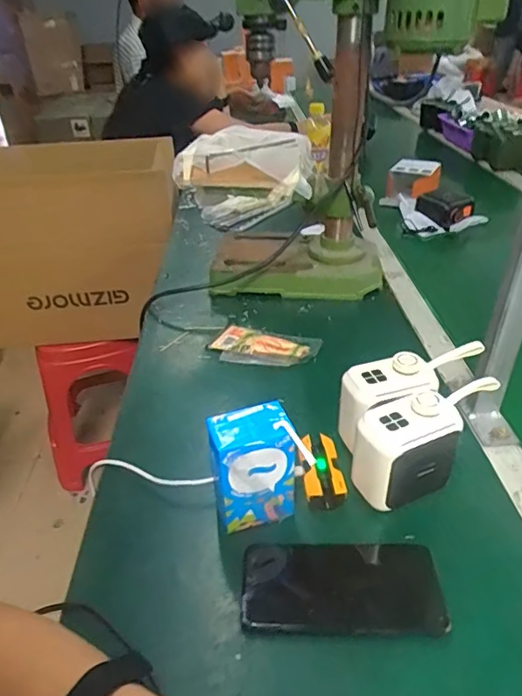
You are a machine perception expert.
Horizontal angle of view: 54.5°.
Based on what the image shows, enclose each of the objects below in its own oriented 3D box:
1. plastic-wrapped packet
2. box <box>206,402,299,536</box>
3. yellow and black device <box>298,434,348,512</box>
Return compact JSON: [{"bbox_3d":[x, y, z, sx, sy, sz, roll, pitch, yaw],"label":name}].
[{"bbox_3d":[0.005,-0.001,0.698,0.145,0.011,0.077,8,36,13],"label":"plastic-wrapped packet"},{"bbox_3d":[-0.007,0.107,0.443,0.074,0.109,0.044,-11,35,-12],"label":"box"},{"bbox_3d":[0.058,0.119,0.496,0.039,0.022,0.078,-6,34,-5],"label":"yellow and black device"}]

